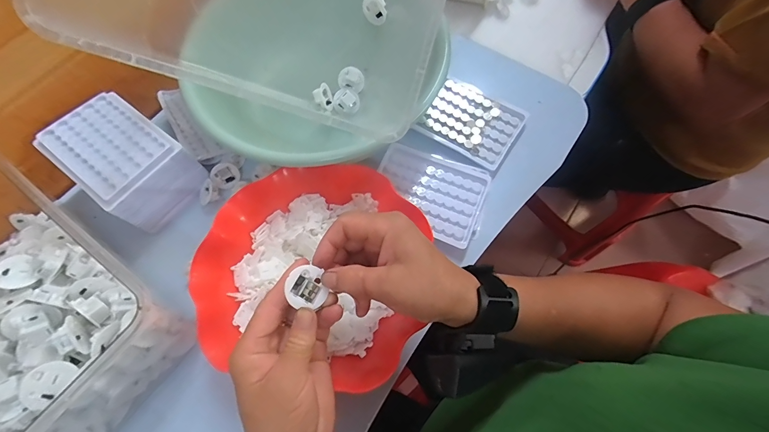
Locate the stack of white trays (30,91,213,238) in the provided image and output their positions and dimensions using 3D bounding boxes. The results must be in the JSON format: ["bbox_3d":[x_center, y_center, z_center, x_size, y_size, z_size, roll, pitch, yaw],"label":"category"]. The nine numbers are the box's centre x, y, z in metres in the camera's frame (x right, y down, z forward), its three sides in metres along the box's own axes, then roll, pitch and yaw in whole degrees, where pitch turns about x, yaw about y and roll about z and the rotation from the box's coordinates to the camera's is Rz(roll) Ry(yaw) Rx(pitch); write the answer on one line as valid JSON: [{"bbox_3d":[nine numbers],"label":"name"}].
[{"bbox_3d":[-0.292,-0.062,0.397,0.139,0.069,0.097,36,73,14],"label":"stack of white trays"}]

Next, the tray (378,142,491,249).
[{"bbox_3d":[0.053,-0.032,0.409,0.130,0.009,0.100,26,71,9],"label":"tray"}]

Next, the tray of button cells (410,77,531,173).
[{"bbox_3d":[0.111,-0.120,0.437,0.113,0.010,0.093,33,73,13],"label":"tray of button cells"}]

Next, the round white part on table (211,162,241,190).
[{"bbox_3d":[-0.197,-0.051,0.426,0.031,0.013,0.031,-6,105,-24],"label":"round white part on table"}]

